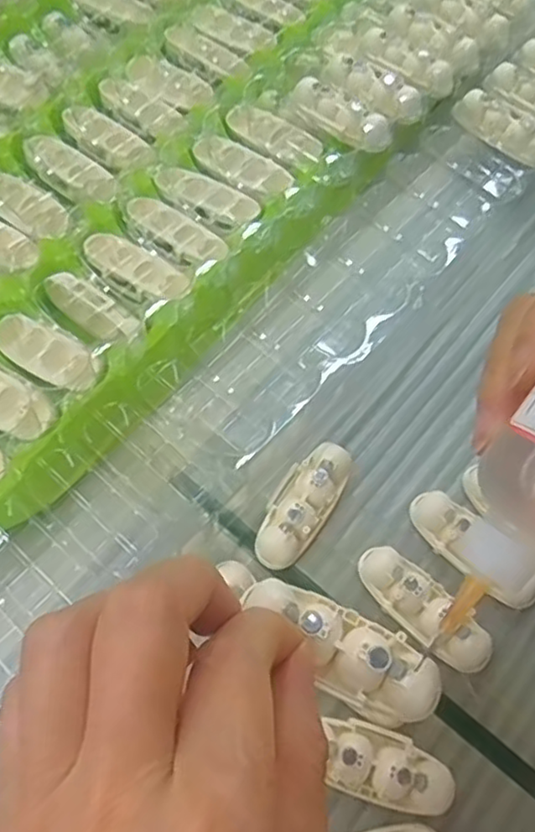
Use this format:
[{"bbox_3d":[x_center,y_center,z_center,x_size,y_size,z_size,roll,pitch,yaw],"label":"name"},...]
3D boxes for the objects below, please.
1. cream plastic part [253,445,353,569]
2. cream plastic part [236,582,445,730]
[{"bbox_3d":[0.016,0.039,0.297,0.025,0.015,0.062,30,67,10],"label":"cream plastic part"},{"bbox_3d":[0.022,0.068,0.196,0.062,0.012,0.023,33,70,14],"label":"cream plastic part"}]

